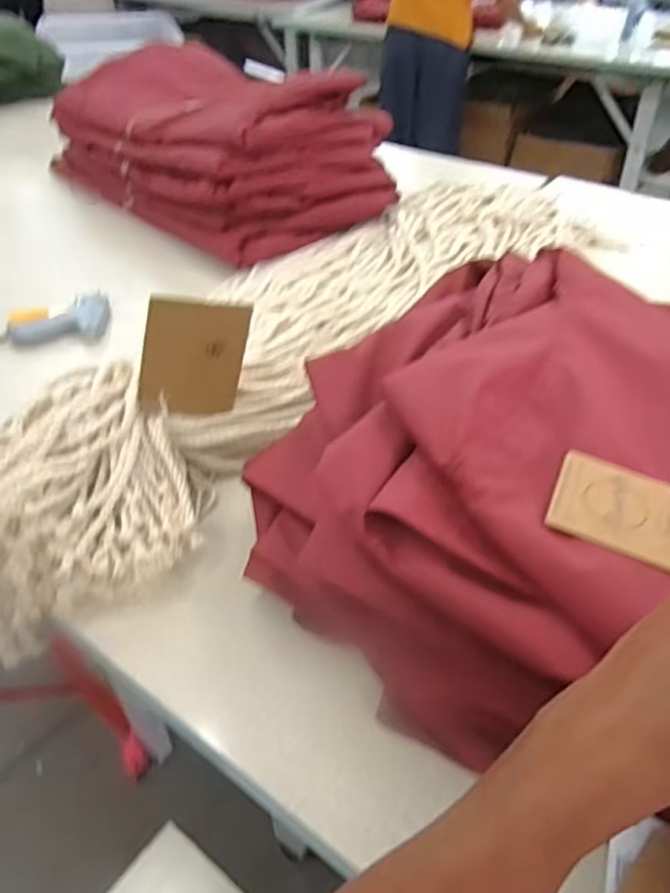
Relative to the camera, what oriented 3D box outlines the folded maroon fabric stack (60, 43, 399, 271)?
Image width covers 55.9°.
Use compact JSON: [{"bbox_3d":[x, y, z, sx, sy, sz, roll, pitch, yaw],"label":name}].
[{"bbox_3d":[-0.195,-0.520,1.060,0.336,0.193,0.538,-33,51,-32],"label":"folded maroon fabric stack"}]

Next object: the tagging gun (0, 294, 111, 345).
[{"bbox_3d":[-0.416,-0.153,0.793,0.256,0.037,0.090,-10,43,-11],"label":"tagging gun"}]

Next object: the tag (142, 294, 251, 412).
[{"bbox_3d":[-0.120,-0.074,0.542,0.087,0.105,0.009,-1,34,-29],"label":"tag"}]

